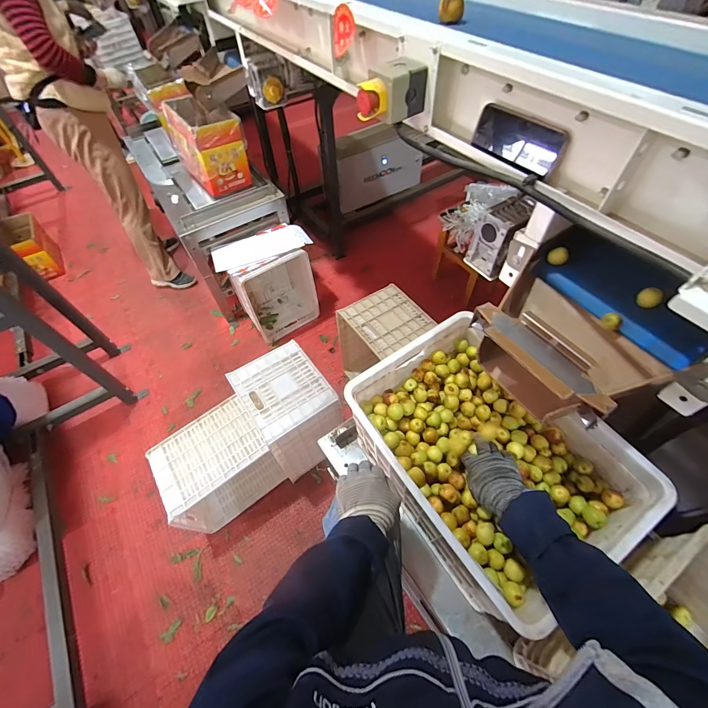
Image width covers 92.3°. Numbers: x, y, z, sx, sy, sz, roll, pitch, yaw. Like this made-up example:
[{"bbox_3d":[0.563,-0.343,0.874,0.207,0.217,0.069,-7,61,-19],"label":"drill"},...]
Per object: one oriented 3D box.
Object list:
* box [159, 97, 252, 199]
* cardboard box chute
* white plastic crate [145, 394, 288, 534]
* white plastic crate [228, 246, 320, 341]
[{"bbox_3d":[-0.637,-0.915,1.514,0.239,0.288,0.362,-31,60,-17],"label":"box"},{"bbox_3d":[0.344,-0.003,0.586,0.210,0.124,0.264,-31,60,-17],"label":"cardboard box chute"},{"bbox_3d":[-0.514,0.438,1.339,0.415,0.363,0.283,-31,60,-17],"label":"white plastic crate"},{"bbox_3d":[-0.420,-0.358,1.798,0.367,0.482,0.256,-29,60,-16],"label":"white plastic crate"}]

